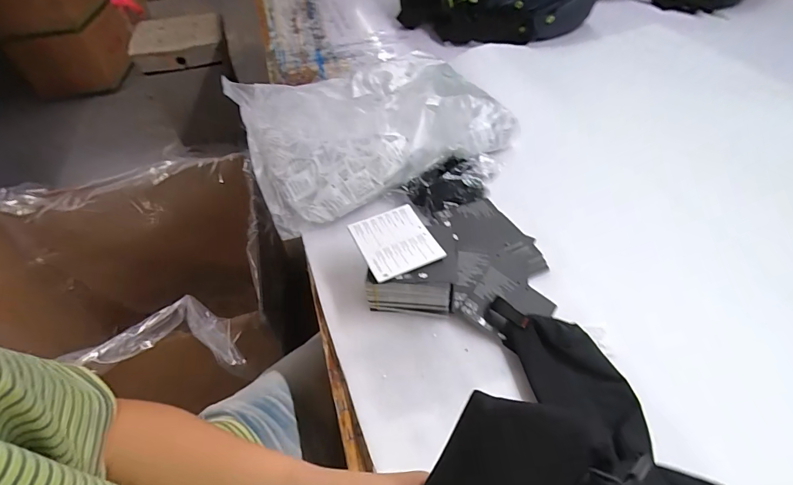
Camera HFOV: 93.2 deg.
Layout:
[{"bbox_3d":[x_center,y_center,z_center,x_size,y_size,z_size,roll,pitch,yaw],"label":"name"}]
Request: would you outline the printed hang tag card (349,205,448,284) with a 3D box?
[{"bbox_3d":[-0.001,-0.002,0.474,0.092,0.007,0.098,-19,52,-17],"label":"printed hang tag card"}]

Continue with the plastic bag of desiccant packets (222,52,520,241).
[{"bbox_3d":[-0.047,-0.230,0.681,0.449,0.079,0.347,-22,53,-16],"label":"plastic bag of desiccant packets"}]

